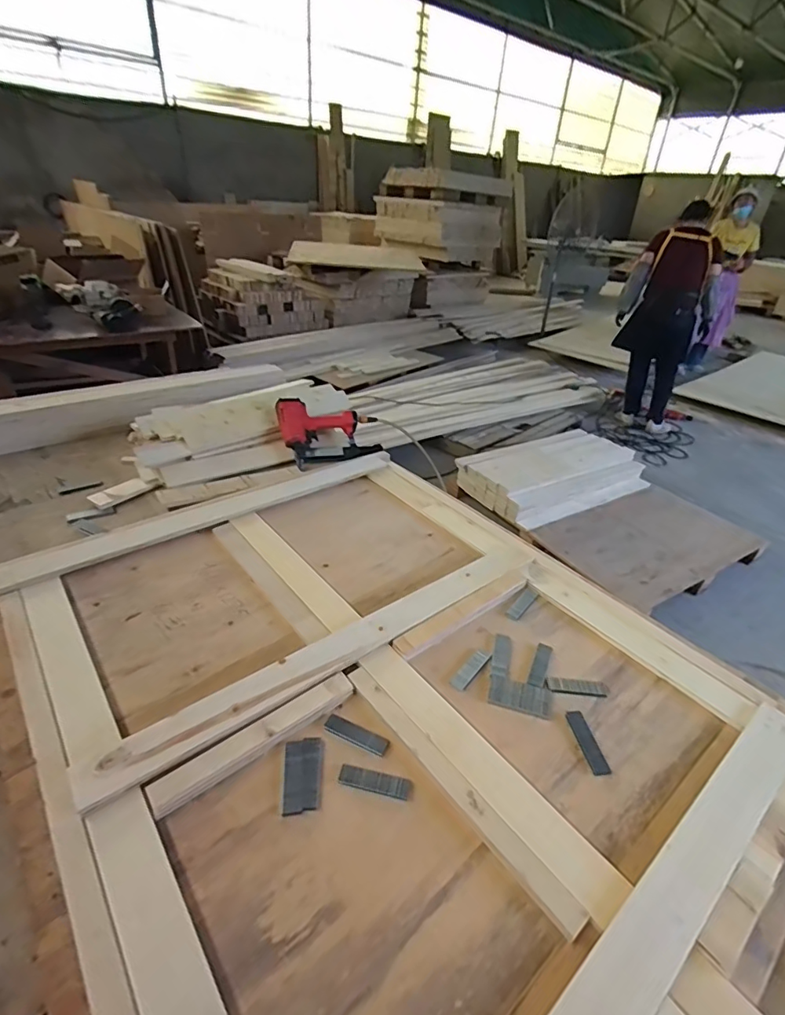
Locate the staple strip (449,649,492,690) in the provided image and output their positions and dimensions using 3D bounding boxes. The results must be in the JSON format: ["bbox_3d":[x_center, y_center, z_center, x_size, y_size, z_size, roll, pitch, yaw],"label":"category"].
[{"bbox_3d":[0.148,0.298,0.918,0.031,0.011,0.104,29,41,31],"label":"staple strip"}]

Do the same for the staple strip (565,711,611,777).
[{"bbox_3d":[0.318,0.383,0.807,0.032,0.004,0.106,-2,35,-11],"label":"staple strip"}]

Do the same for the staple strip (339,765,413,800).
[{"bbox_3d":[-0.025,0.406,0.732,0.106,0.005,0.030,10,34,6],"label":"staple strip"}]

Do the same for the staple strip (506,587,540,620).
[{"bbox_3d":[0.282,0.209,1.069,0.030,0.010,0.108,29,40,30],"label":"staple strip"}]

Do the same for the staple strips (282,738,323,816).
[{"bbox_3d":[-0.133,0.393,0.735,0.054,0.005,0.109,0,34,-8],"label":"staple strips"}]

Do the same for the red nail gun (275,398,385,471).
[{"bbox_3d":[-0.201,-0.249,1.617,0.322,0.062,0.249,-8,74,-21],"label":"red nail gun"}]

